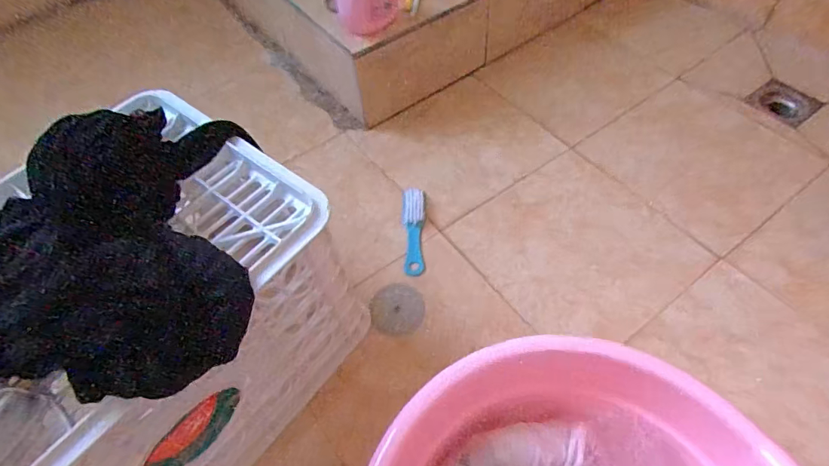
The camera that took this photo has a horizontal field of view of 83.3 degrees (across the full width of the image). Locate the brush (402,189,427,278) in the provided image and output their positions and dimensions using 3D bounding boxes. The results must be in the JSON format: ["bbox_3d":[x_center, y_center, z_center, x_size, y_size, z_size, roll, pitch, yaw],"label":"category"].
[{"bbox_3d":[-0.001,-0.004,0.717,0.036,0.020,0.143,0,55,2],"label":"brush"}]

